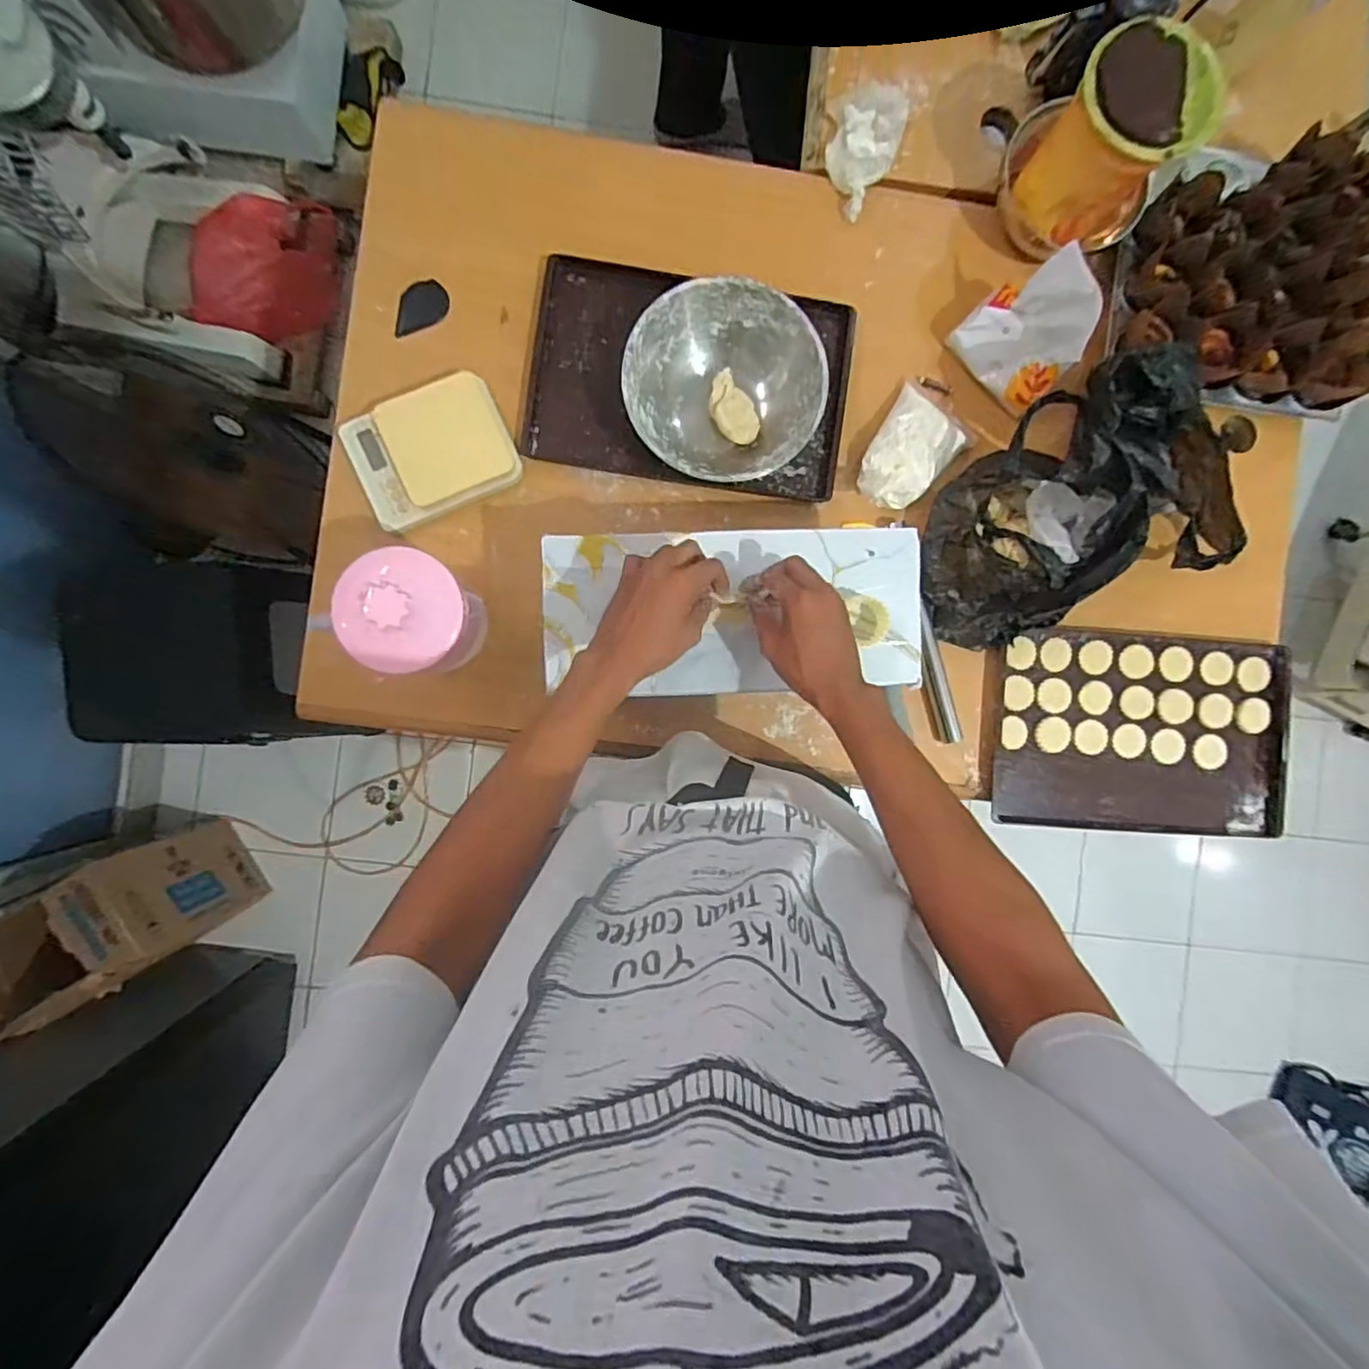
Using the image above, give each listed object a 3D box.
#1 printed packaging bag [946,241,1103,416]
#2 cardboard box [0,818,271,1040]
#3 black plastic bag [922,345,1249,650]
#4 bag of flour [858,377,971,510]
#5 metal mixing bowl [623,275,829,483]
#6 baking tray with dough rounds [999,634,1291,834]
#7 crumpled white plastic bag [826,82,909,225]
[{"bbox_3d":[0.395,-0.399,0.708,0.083,0.119,0.130,-39,92,-3],"label":"printed packaging bag"},{"bbox_3d":[-1.066,0.436,1.201,0.213,0.461,0.234,-22,91,-3],"label":"cardboard box"},{"bbox_3d":[0.450,-0.199,0.692,0.353,0.161,0.238,-23,91,-3],"label":"black plastic bag"},{"bbox_3d":[0.278,-0.280,0.748,0.101,0.038,0.145,31,88,-3],"label":"bag of flour"},{"bbox_3d":[0.042,-0.335,0.714,0.205,0.085,0.204,0,90,-3],"label":"metal mixing bowl"},{"bbox_3d":[0.567,0.062,0.776,0.364,0.029,0.247,3,90,-3],"label":"baking tray with dough rounds"},{"bbox_3d":[0.214,-0.651,0.742,0.083,0.024,0.172,21,89,-3],"label":"crumpled white plastic bag"}]

